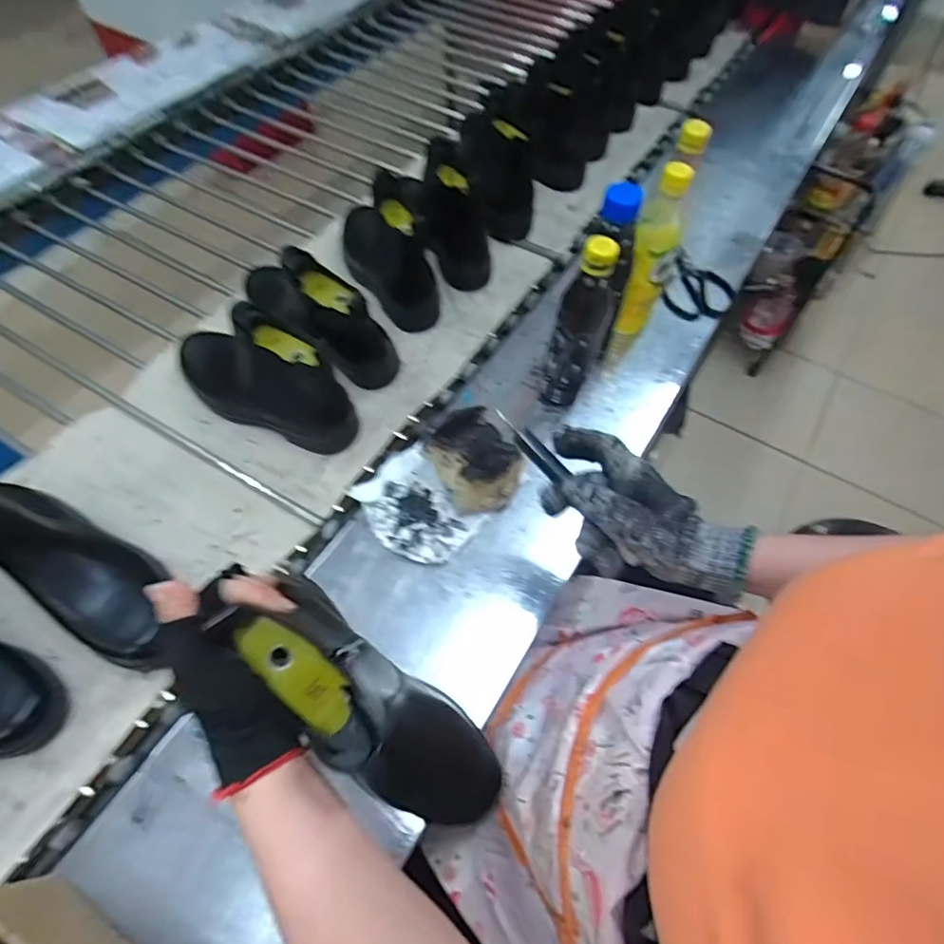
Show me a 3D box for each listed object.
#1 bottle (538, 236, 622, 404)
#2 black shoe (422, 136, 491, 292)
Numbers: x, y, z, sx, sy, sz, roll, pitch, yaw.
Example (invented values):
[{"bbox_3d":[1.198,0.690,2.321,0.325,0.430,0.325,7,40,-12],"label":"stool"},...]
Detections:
[{"bbox_3d":[0.119,-0.154,0.615,0.055,0.236,0.053,17,60,6],"label":"bottle"},{"bbox_3d":[-0.017,-0.353,0.769,0.074,0.198,0.078,-32,40,-20],"label":"black shoe"}]

